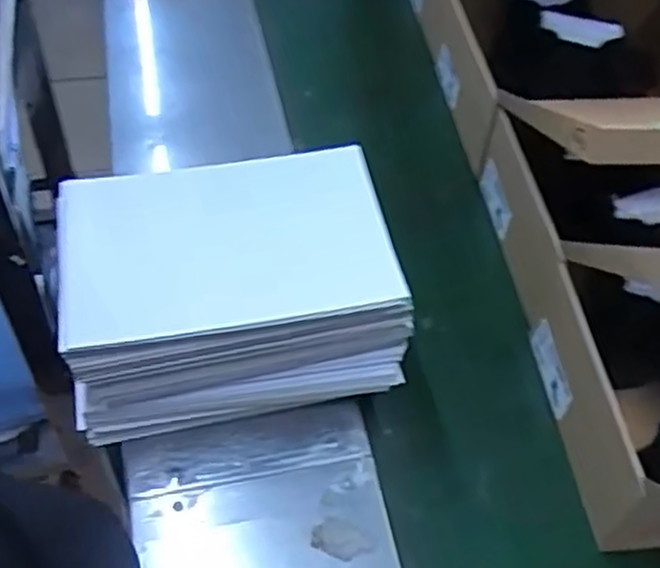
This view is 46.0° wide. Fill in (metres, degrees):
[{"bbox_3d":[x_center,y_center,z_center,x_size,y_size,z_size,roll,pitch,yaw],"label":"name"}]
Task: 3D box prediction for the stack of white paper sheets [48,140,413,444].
[{"bbox_3d":[-0.088,0.001,0.780,0.336,0.152,0.221,-7,52,-11],"label":"stack of white paper sheets"}]

